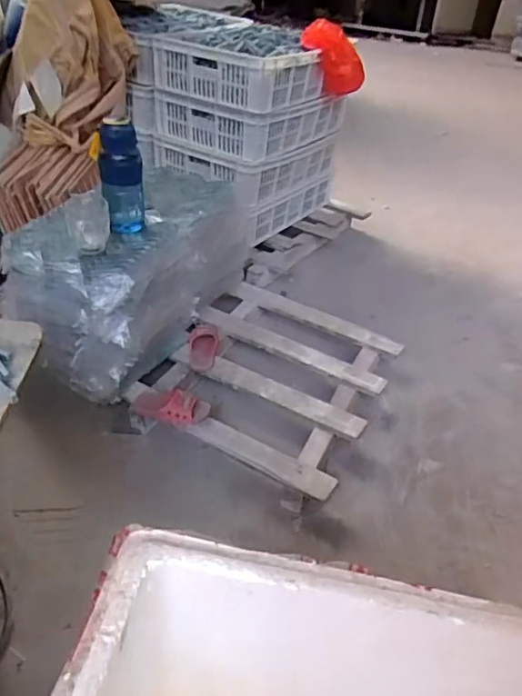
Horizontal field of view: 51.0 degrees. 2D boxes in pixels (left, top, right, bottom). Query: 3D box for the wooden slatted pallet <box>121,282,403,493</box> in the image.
[{"bbox_3d":[0.035,0.051,1.304,0.486,0.101,0.590,19,40,17],"label":"wooden slatted pallet"}]

